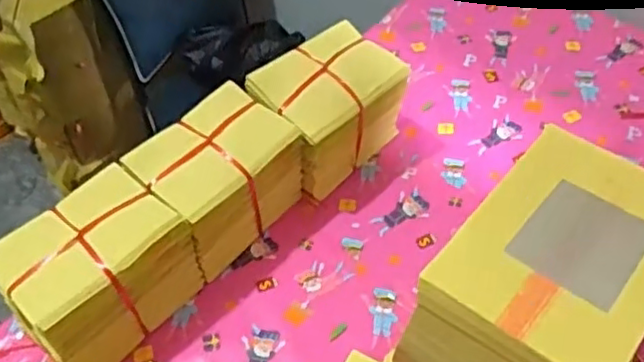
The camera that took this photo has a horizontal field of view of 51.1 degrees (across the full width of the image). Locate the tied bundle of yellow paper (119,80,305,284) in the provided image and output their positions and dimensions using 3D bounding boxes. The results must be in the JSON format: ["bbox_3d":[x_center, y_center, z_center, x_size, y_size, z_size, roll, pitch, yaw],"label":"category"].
[{"bbox_3d":[-0.115,0.001,0.780,0.111,0.135,0.163,32,60,28],"label":"tied bundle of yellow paper"}]

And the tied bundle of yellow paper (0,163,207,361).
[{"bbox_3d":[-0.228,0.097,0.701,0.118,0.129,0.167,33,59,27],"label":"tied bundle of yellow paper"}]

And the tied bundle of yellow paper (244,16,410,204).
[{"bbox_3d":[0.012,-0.083,0.847,0.163,0.157,0.113,-38,56,-24],"label":"tied bundle of yellow paper"}]

